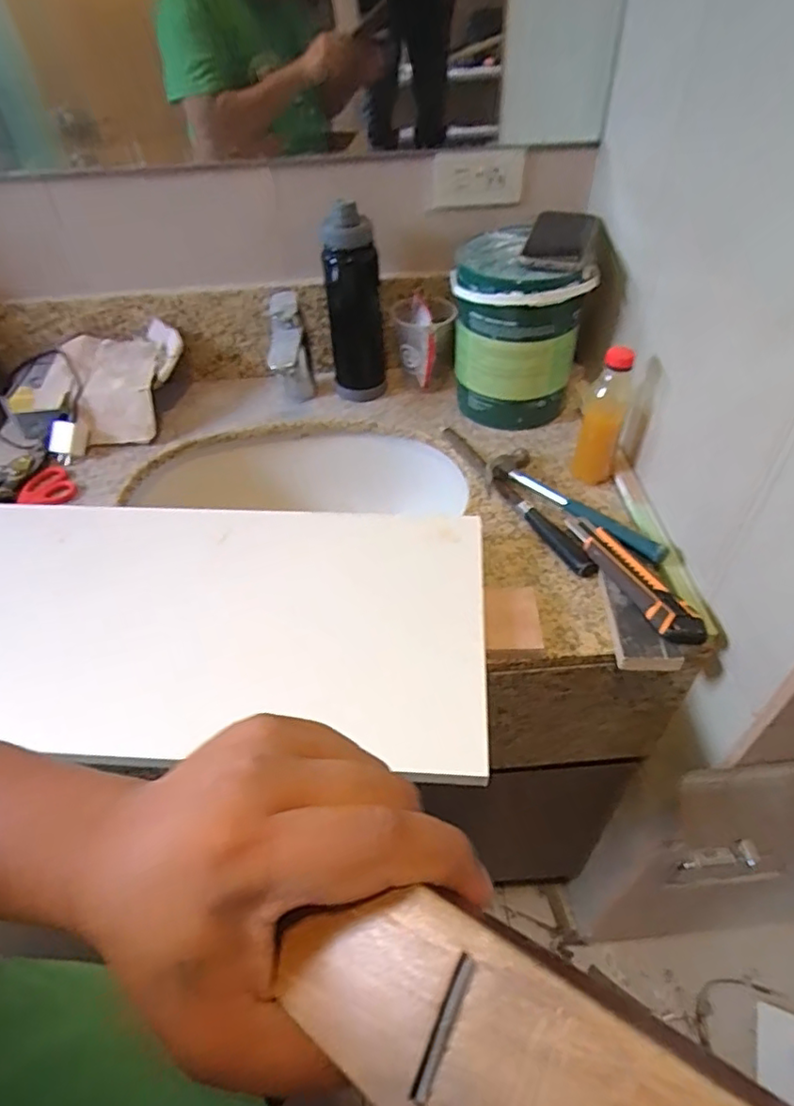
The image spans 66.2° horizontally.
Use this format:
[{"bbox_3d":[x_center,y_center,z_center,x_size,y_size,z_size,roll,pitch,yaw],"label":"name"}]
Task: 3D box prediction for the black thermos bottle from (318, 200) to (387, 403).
[{"bbox_3d":[-0.062,-0.354,0.881,0.074,0.260,0.076,-11,47,-8],"label":"black thermos bottle"}]

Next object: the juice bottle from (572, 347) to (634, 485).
[{"bbox_3d":[0.253,-0.166,0.744,0.051,0.174,0.053,14,49,16],"label":"juice bottle"}]

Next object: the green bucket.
[{"bbox_3d":[0.164,-0.303,0.848,0.175,0.218,0.176,-1,46,2],"label":"green bucket"}]

